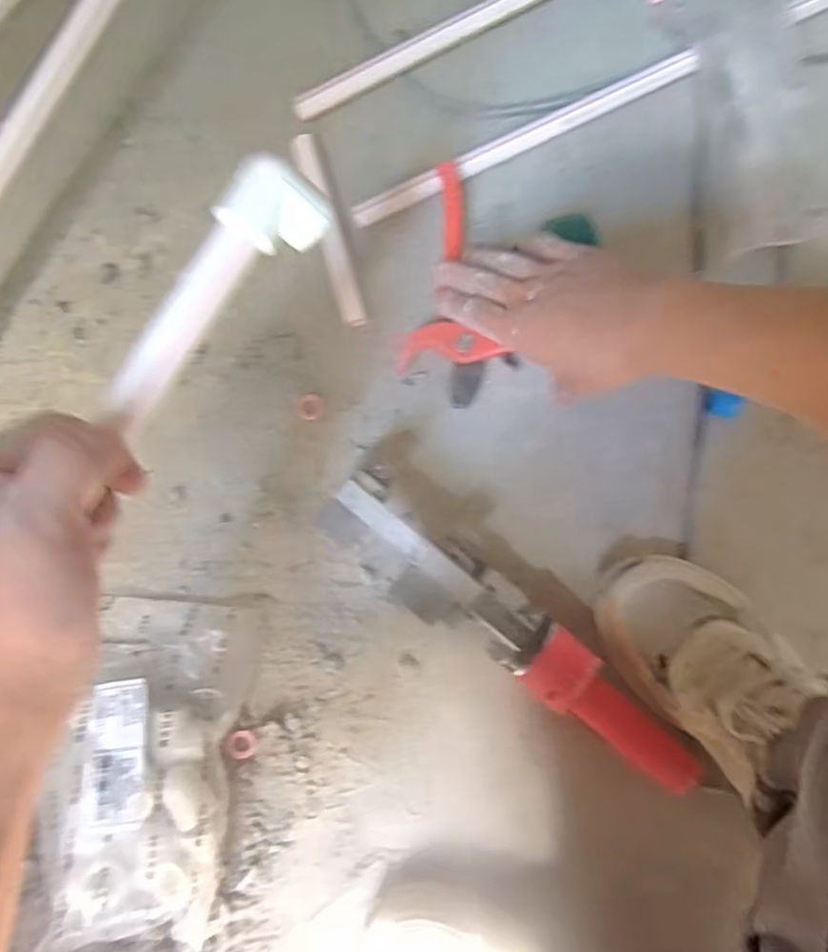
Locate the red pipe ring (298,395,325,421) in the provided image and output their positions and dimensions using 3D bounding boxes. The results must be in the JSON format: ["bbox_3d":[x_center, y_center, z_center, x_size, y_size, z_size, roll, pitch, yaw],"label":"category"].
[{"bbox_3d":[-0.087,-0.058,0.577,0.020,0.006,0.021,-7,83,-4],"label":"red pipe ring"}]

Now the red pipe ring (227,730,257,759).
[{"bbox_3d":[-0.135,0.210,0.536,0.022,0.005,0.022,0,82,-3],"label":"red pipe ring"}]

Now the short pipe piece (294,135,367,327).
[{"bbox_3d":[-0.072,-0.211,0.589,0.021,0.013,0.169,-16,83,-5],"label":"short pipe piece"}]

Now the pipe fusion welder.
[{"bbox_3d":[0.068,0.115,0.515,0.314,0.095,0.062,37,82,2],"label":"pipe fusion welder"}]

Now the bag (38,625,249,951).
[{"bbox_3d":[-0.201,0.218,0.506,0.129,0.053,0.216,4,82,-2],"label":"bag"}]

